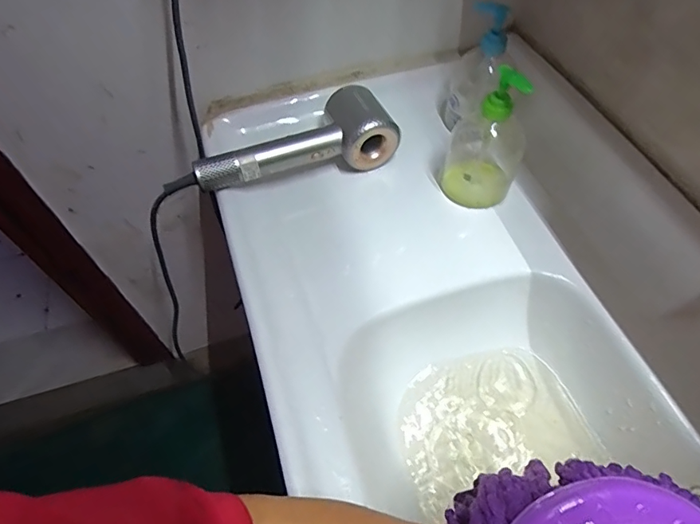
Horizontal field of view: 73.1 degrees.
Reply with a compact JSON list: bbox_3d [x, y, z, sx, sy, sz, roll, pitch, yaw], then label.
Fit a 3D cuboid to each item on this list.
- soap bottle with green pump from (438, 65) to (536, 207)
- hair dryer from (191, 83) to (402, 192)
[{"bbox_3d":[0.157,-0.143,0.539,0.086,0.162,0.070,19,59,14],"label":"soap bottle with green pump"},{"bbox_3d":[-0.068,-0.147,0.581,0.248,0.064,0.085,-19,58,-11],"label":"hair dryer"}]

